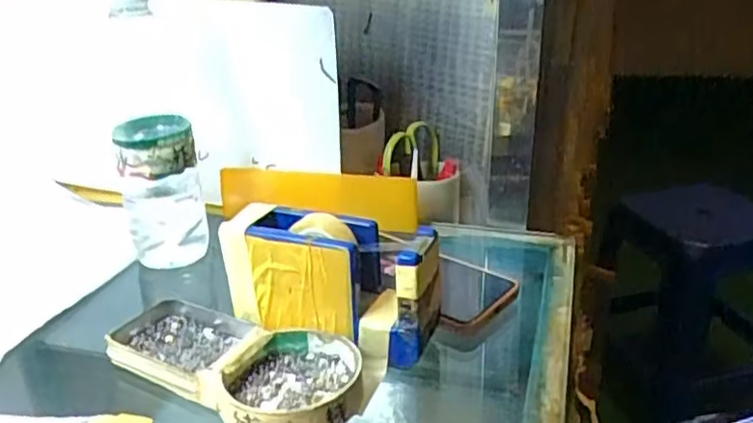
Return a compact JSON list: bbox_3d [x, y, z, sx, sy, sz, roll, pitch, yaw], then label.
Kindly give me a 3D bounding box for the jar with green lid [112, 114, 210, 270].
[{"bbox_3d":[-0.179,-0.020,0.558,0.061,0.111,0.052,-7,25,-10],"label":"jar with green lid"}]

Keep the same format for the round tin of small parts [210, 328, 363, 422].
[{"bbox_3d":[-0.051,0.102,0.397,0.083,0.022,0.084,-2,25,1],"label":"round tin of small parts"}]

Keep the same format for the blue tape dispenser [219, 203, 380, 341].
[{"bbox_3d":[-0.051,0.036,0.444,0.100,0.070,0.047,9,27,22],"label":"blue tape dispenser"}]

